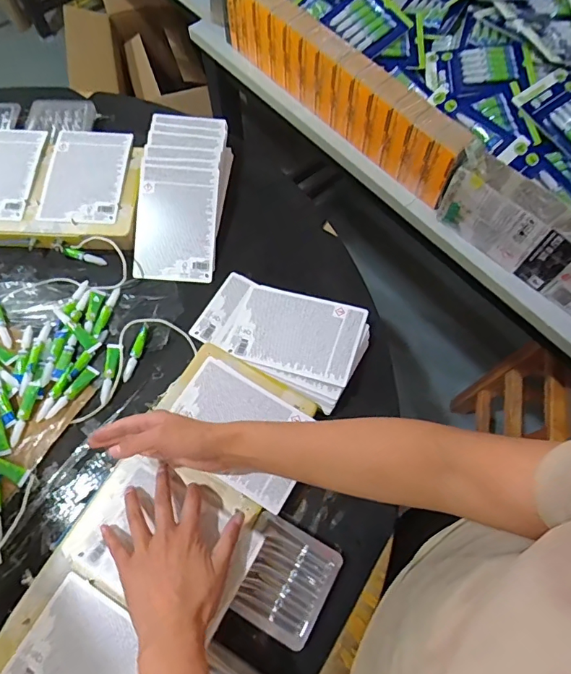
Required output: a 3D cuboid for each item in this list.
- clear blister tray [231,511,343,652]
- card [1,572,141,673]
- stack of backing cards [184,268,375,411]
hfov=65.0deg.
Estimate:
[{"bbox_3d":[-0.002,0.265,0.492,0.101,0.014,0.103,28,70,8],"label":"clear blister tray"},{"bbox_3d":[-0.185,0.333,0.440,0.164,0.007,0.114,30,70,12],"label":"card"},{"bbox_3d":[-0.007,-0.013,0.607,0.222,0.031,0.133,28,70,11],"label":"stack of backing cards"}]

